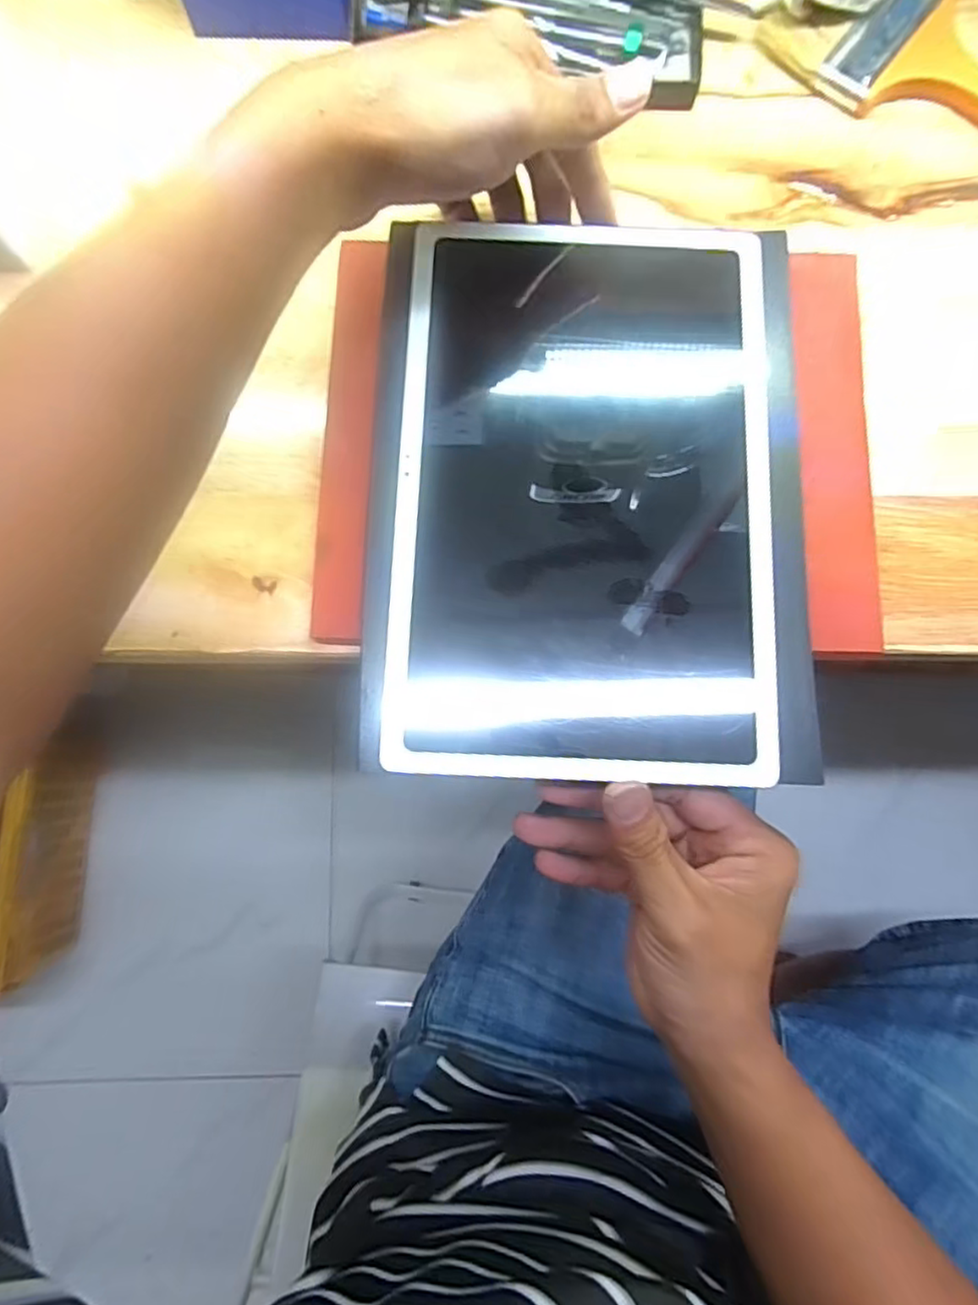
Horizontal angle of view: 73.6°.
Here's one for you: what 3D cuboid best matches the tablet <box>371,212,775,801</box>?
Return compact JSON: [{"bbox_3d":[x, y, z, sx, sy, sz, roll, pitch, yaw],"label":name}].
[{"bbox_3d":[0.041,-0.069,0.273,0.154,0.010,0.237,2,83,0],"label":"tablet"}]

